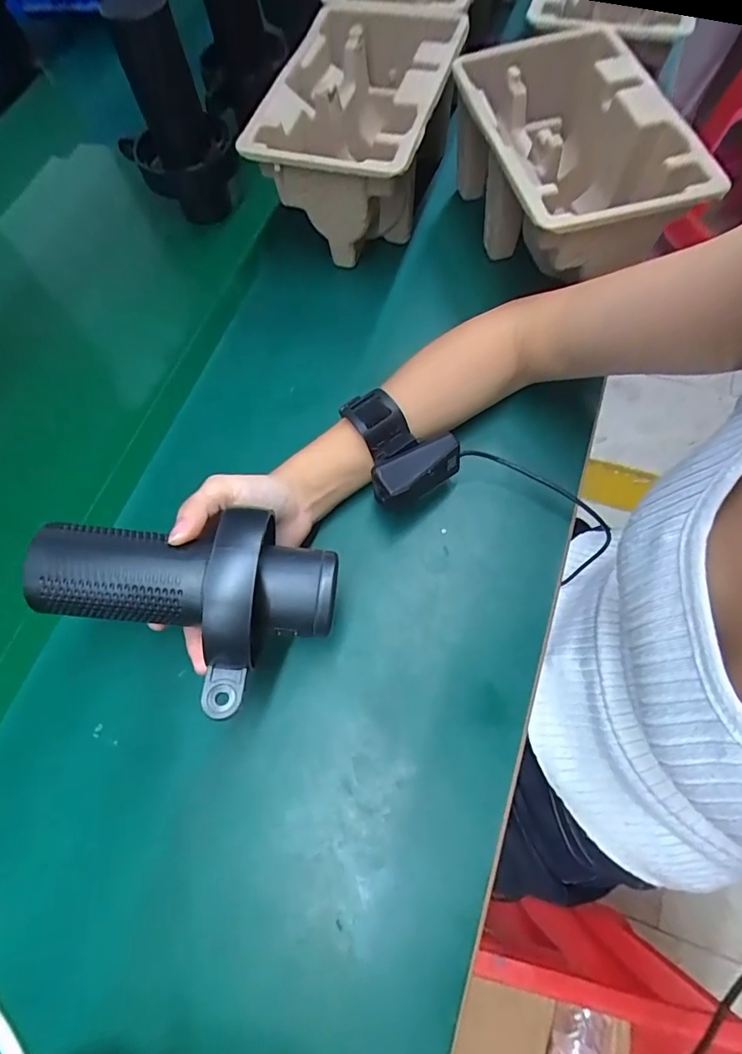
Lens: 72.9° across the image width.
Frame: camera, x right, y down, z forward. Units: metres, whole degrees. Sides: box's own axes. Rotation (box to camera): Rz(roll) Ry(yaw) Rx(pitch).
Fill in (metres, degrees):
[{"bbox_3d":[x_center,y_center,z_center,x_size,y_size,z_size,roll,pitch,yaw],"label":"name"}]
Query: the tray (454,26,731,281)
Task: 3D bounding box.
[{"bbox_3d":[0.168,-0.311,0.447,0.148,0.101,0.226,-13,67,-4],"label":"tray"}]

